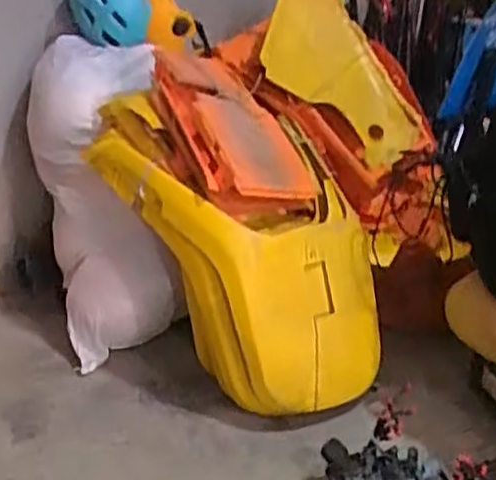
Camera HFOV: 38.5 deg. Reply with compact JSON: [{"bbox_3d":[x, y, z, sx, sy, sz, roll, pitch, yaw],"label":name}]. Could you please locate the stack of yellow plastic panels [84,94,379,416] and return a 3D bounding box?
[{"bbox_3d":[0.008,-0.011,1.473,0.431,0.740,0.237,-26,1,-12],"label":"stack of yellow plastic panels"}]

